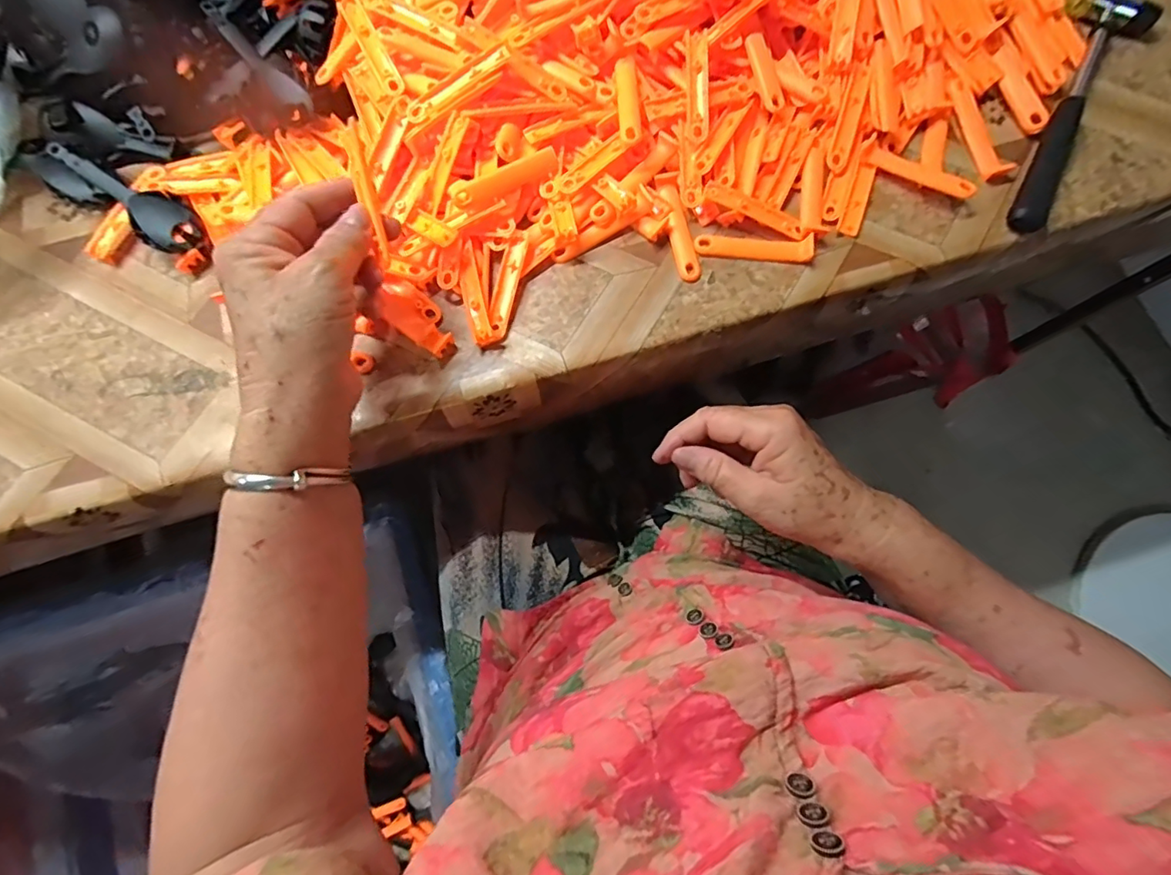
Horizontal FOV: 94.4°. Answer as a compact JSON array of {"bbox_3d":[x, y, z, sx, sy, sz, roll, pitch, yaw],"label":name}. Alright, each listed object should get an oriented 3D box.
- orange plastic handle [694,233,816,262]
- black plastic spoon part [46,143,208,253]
[{"bbox_3d":[0.114,-0.130,0.366,0.076,0.012,0.013,8,78,3],"label":"orange plastic handle"},{"bbox_3d":[-0.313,-0.166,0.372,0.122,0.019,0.034,36,80,8],"label":"black plastic spoon part"}]

